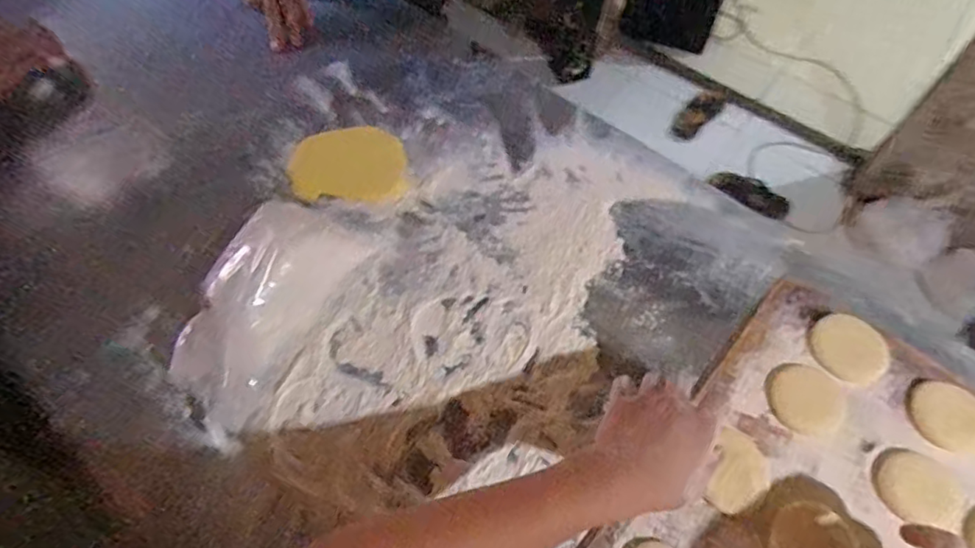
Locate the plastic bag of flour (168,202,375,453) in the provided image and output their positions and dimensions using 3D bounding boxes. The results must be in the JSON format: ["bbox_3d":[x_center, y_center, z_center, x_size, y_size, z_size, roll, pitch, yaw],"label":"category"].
[{"bbox_3d":[-0.217,0.030,0.542,0.100,0.074,0.220,24,64,12],"label":"plastic bag of flour"}]

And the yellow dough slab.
[{"bbox_3d":[-0.161,-0.126,0.663,0.129,0.013,0.099,-7,61,-4],"label":"yellow dough slab"}]

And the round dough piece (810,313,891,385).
[{"bbox_3d":[0.345,0.070,0.552,0.066,0.008,0.068,0,61,0],"label":"round dough piece"}]

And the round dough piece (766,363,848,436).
[{"bbox_3d":[0.290,0.112,0.527,0.064,0.005,0.063,-13,62,-7],"label":"round dough piece"}]

